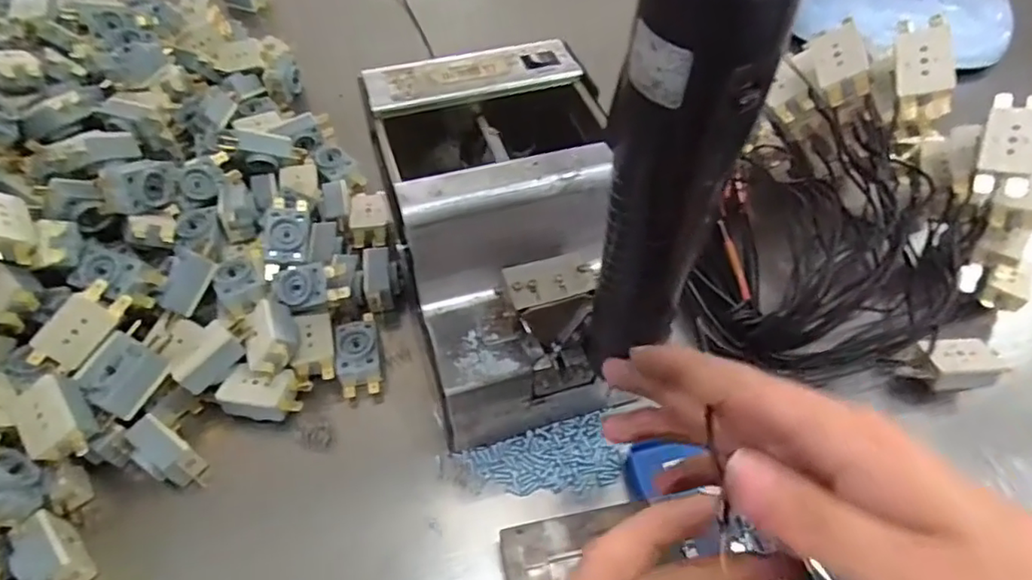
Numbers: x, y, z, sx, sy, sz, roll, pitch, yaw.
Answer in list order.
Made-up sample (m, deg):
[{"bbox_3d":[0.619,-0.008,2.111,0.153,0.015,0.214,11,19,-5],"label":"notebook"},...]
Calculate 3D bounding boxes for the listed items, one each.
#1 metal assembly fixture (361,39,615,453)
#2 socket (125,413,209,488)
[{"bbox_3d":[-0.014,-0.029,0.332,0.111,0.140,0.180,-8,55,-8],"label":"metal assembly fixture"},{"bbox_3d":[-0.195,0.092,0.331,0.045,0.024,0.022,28,58,18],"label":"socket"}]

